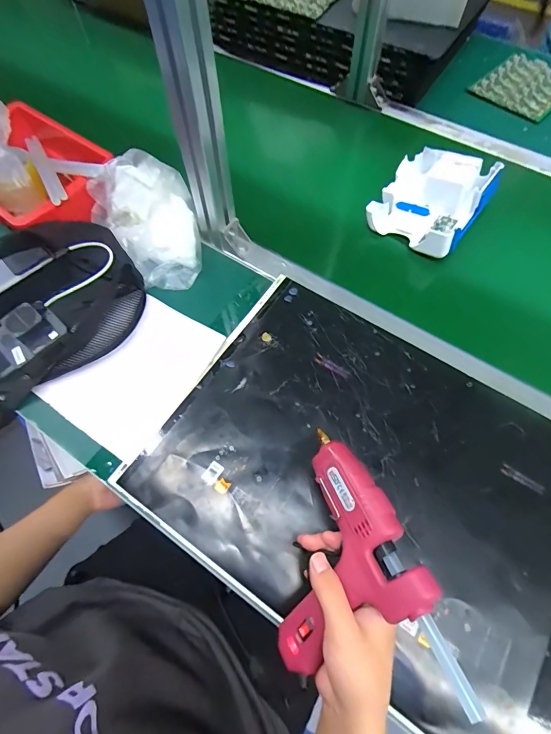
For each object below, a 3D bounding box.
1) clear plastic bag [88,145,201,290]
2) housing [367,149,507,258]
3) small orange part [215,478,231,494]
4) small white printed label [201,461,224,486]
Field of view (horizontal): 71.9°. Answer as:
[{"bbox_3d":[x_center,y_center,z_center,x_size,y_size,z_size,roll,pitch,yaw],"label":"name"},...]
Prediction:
[{"bbox_3d":[-0.181,-0.205,0.546,0.139,0.100,0.171,-23,63,-8],"label":"clear plastic bag"},{"bbox_3d":[0.241,-0.261,0.586,0.142,0.071,0.162,29,68,17],"label":"housing"},{"bbox_3d":[-0.062,0.138,0.439,0.015,0.004,0.015,28,66,15],"label":"small orange part"},{"bbox_3d":[-0.074,0.124,0.445,0.017,0.004,0.025,35,70,19],"label":"small white printed label"}]

